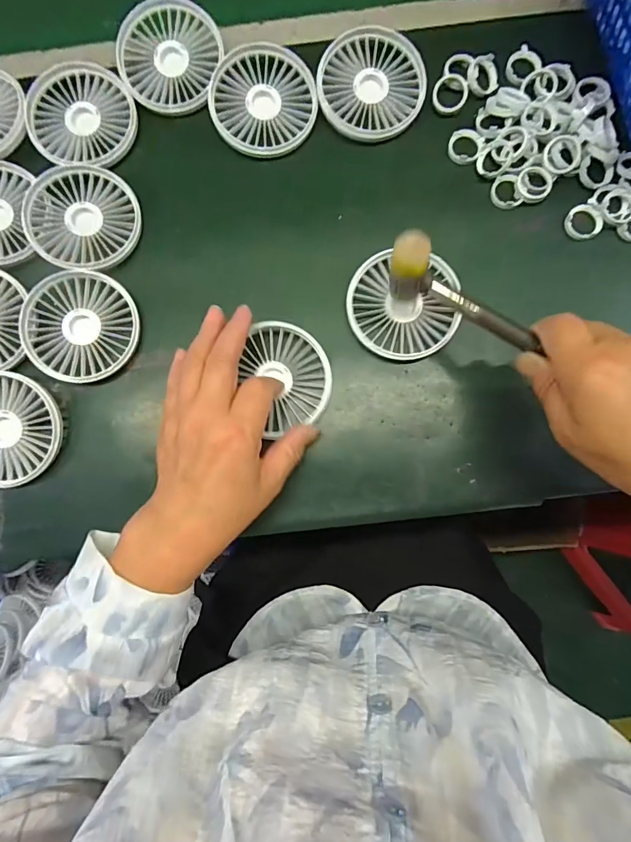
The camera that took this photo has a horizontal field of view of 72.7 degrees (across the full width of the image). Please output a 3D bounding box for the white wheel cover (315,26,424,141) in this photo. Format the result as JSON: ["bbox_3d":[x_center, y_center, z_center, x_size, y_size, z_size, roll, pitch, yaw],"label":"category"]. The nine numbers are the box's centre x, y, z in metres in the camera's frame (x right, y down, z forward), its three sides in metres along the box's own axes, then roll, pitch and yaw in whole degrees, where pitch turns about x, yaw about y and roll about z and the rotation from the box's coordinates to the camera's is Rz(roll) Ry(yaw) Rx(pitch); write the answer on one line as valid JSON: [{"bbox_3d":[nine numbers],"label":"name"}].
[{"bbox_3d":[0.046,-0.274,0.349,0.085,0.014,0.084,3,85,2],"label":"white wheel cover"}]

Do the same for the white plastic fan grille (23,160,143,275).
[{"bbox_3d":[-0.189,-0.166,0.348,0.093,0.015,0.084,37,87,5],"label":"white plastic fan grille"}]

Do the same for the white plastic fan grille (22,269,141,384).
[{"bbox_3d":[-0.184,-0.075,0.336,0.083,0.016,0.087,-15,85,0],"label":"white plastic fan grille"}]

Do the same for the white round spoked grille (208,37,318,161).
[{"bbox_3d":[-0.042,-0.264,0.353,0.084,0.013,0.089,0,85,2],"label":"white round spoked grille"}]

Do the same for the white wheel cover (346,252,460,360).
[{"bbox_3d":[0.068,-0.089,0.333,0.083,0.009,0.080,12,85,3],"label":"white wheel cover"}]

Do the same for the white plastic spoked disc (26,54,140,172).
[{"bbox_3d":[-0.194,-0.259,0.356,0.086,0.009,0.089,0,85,2],"label":"white plastic spoked disc"}]

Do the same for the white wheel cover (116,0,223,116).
[{"bbox_3d":[-0.122,-0.303,0.353,0.084,0.013,0.085,13,85,3],"label":"white wheel cover"}]

